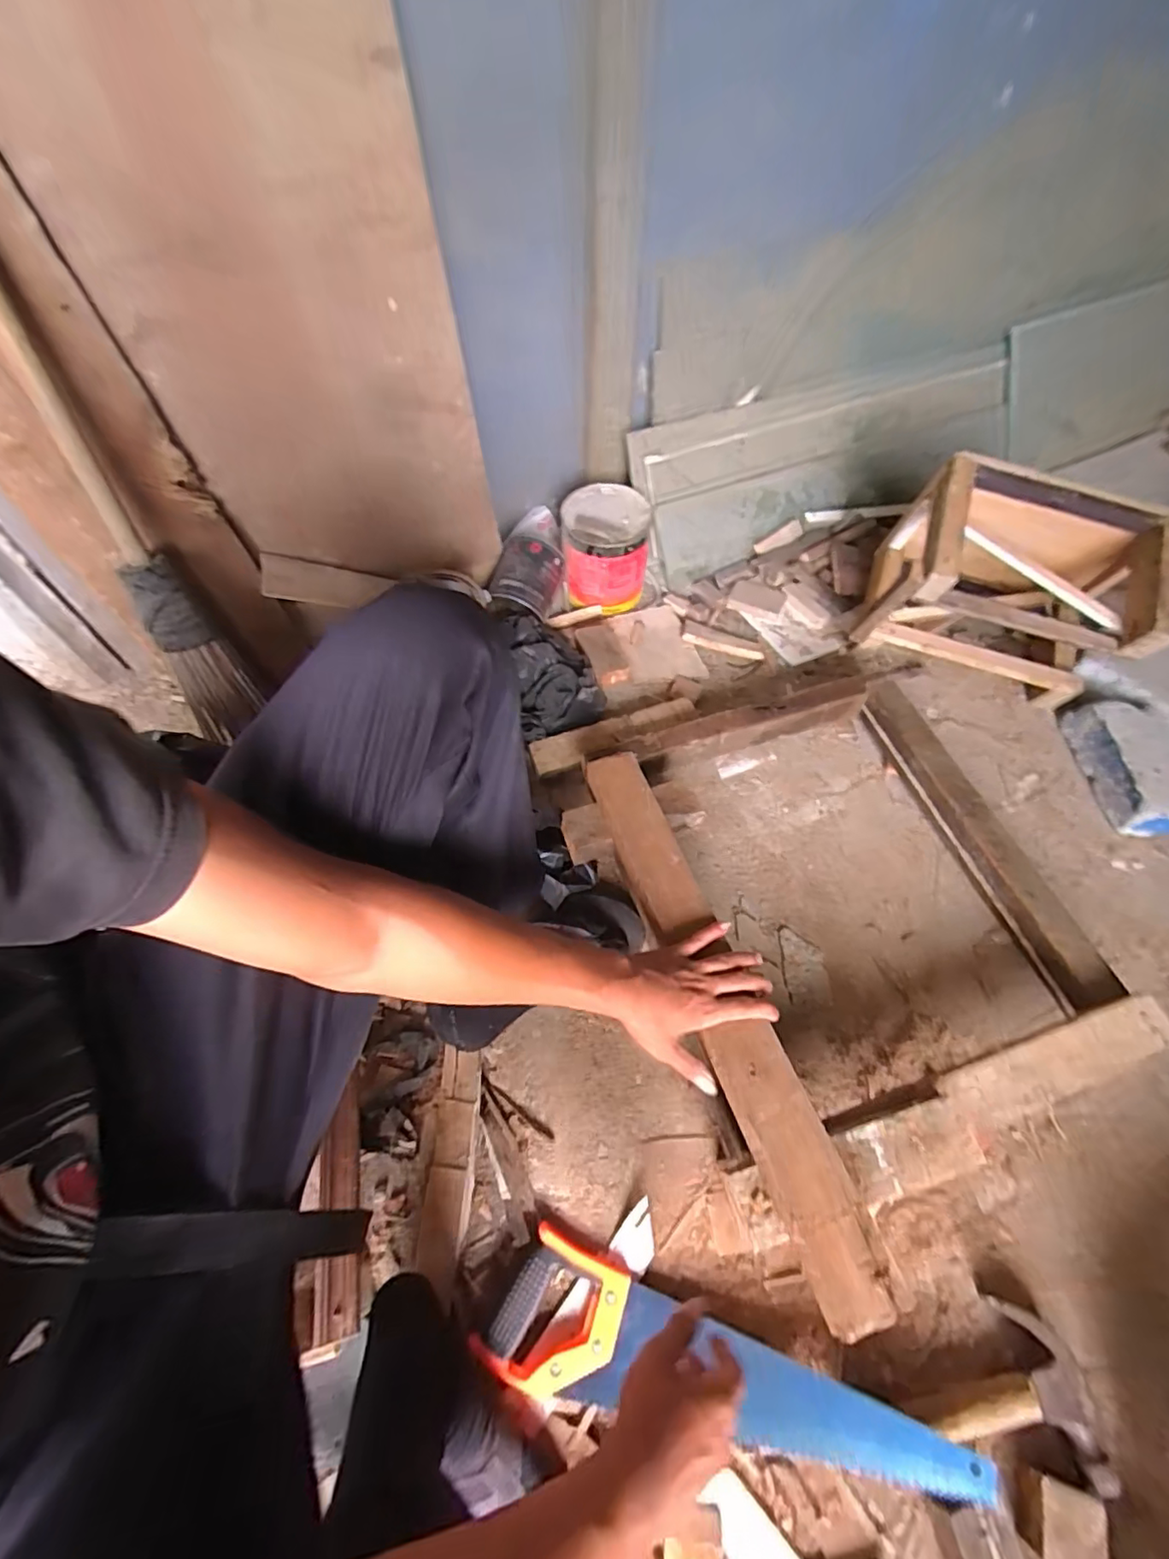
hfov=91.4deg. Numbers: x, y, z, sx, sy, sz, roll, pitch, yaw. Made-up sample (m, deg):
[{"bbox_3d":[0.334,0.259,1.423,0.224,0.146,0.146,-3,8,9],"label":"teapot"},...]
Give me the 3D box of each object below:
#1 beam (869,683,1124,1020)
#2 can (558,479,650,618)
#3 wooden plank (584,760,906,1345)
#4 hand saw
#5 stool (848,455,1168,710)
[{"bbox_3d":[0.519,0.065,0.774,0.044,0.084,0.471,-13,60,-8],"label":"beam"},{"bbox_3d":[0.036,-0.402,1.001,0.143,0.159,0.136,0,59,0],"label":"can"},{"bbox_3d":[0.123,0.196,0.570,0.071,0.031,0.543,-16,60,-10],"label":"wooden plank"},{"bbox_3d":[0.116,0.532,0.522,0.430,0.037,0.113,6,59,13],"label":"hand saw"},{"bbox_3d":[0.634,-0.299,0.875,0.345,0.271,0.239,15,60,9],"label":"stool"}]

